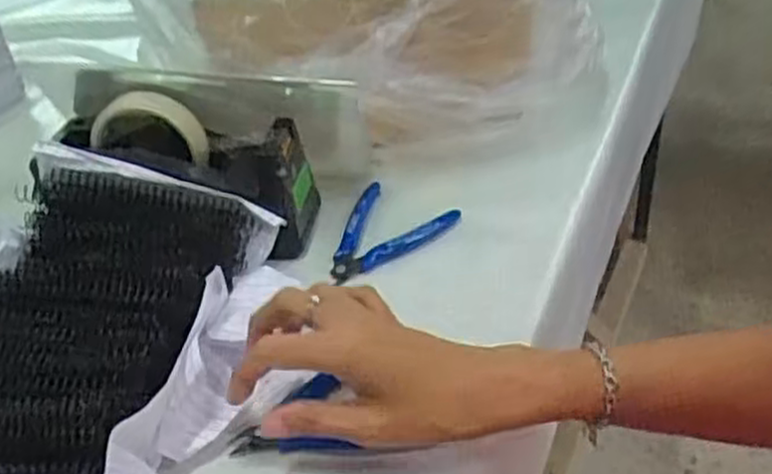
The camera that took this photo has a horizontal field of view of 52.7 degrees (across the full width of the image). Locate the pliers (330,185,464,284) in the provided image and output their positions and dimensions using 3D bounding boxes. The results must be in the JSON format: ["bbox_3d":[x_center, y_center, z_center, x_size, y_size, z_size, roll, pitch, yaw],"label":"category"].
[{"bbox_3d":[-0.007,-0.010,0.612,0.109,0.010,0.078,-26,41,-22],"label":"pliers"}]

